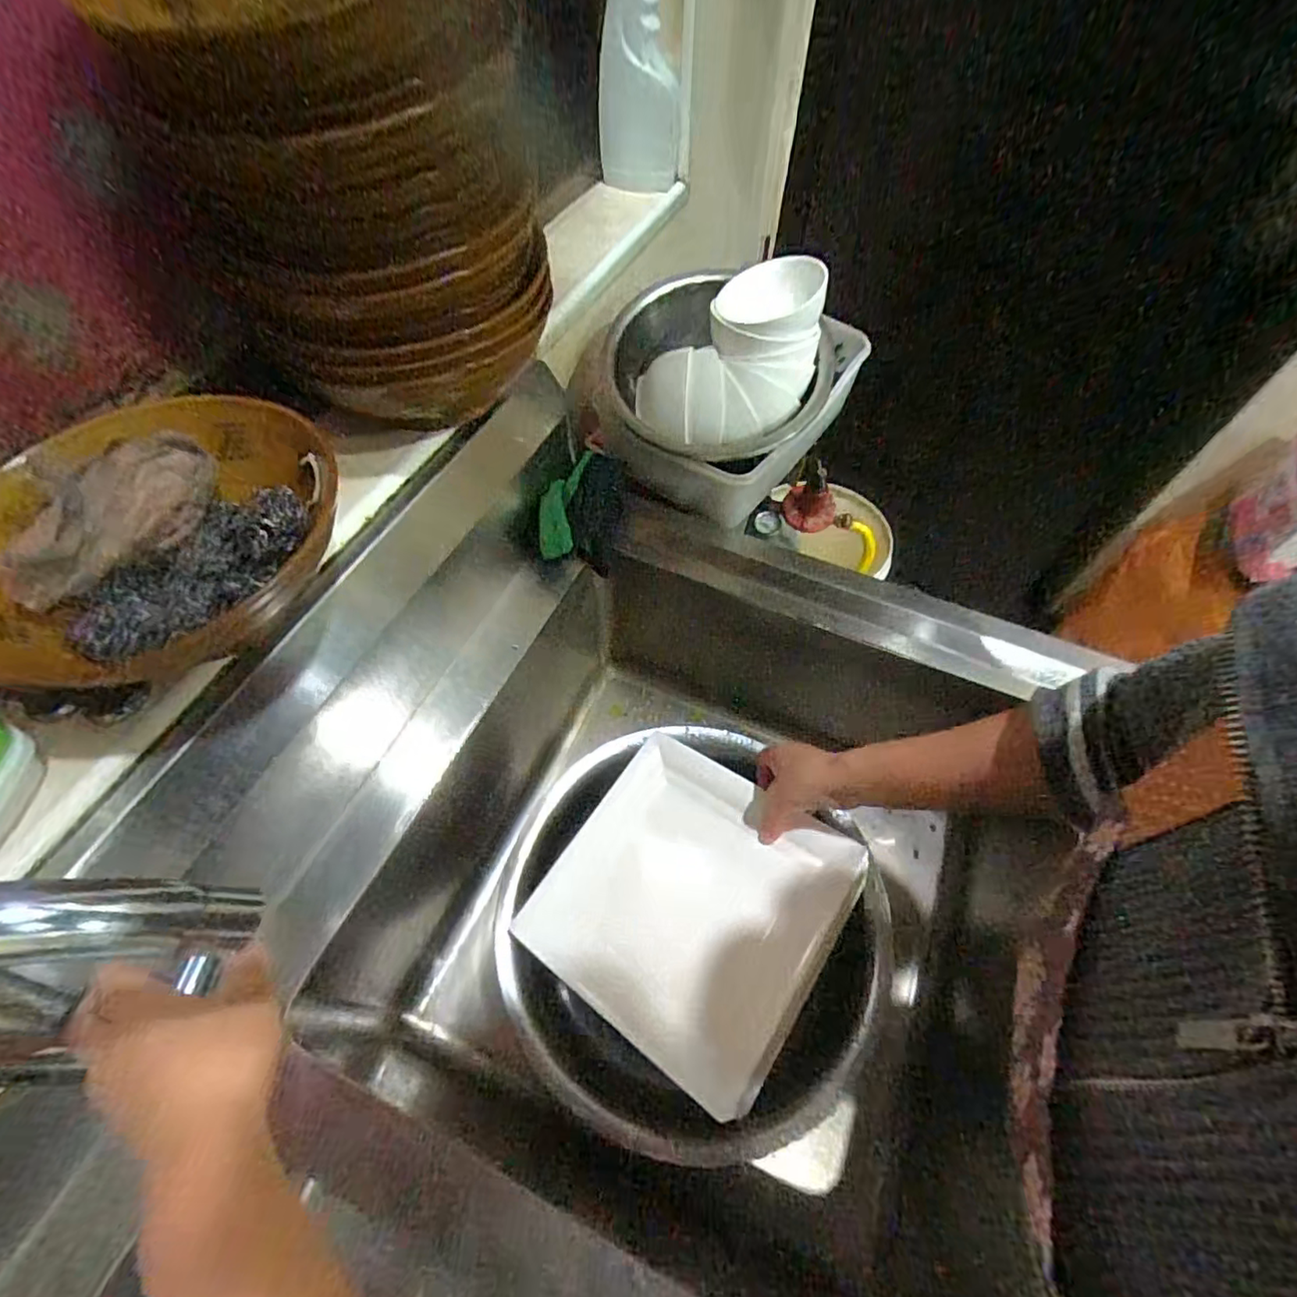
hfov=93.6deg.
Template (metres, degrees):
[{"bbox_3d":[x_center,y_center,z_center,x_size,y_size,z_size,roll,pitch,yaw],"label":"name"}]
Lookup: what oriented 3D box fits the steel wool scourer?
[{"bbox_3d":[-0.288,-0.050,0.386,0.058,0.043,0.148,34,63,19],"label":"steel wool scourer"}]

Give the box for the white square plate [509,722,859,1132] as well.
[{"bbox_3d":[0.034,0.226,0.563,0.246,0.025,0.235,27,64,27],"label":"white square plate"}]

